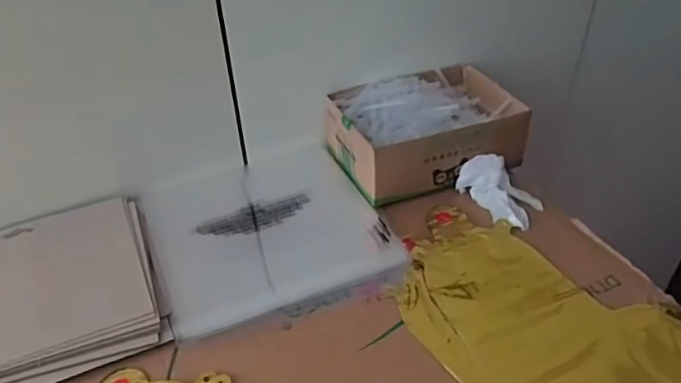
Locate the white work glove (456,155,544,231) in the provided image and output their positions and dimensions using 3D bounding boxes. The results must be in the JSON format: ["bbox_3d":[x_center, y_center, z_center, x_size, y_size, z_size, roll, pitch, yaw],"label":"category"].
[{"bbox_3d":[0.160,-0.002,0.568,0.049,0.037,0.080,-22,42,-23],"label":"white work glove"}]

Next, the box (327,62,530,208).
[{"bbox_3d":[0.093,-0.066,0.627,0.187,0.079,0.140,-18,41,-19],"label":"box"}]

